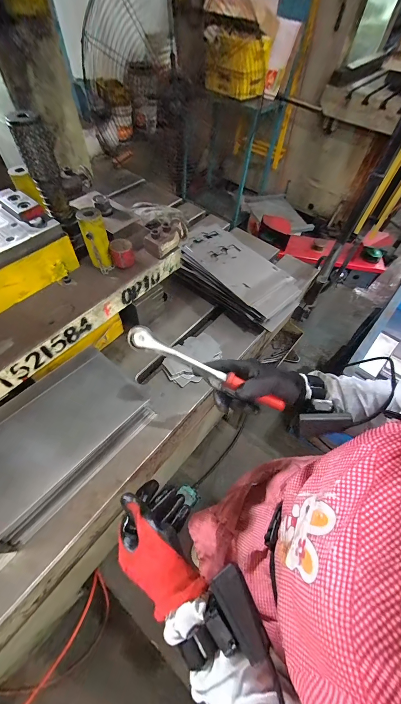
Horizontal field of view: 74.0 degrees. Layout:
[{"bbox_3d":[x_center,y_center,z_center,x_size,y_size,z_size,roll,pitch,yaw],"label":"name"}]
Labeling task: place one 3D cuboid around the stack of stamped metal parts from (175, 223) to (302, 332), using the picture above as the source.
[{"bbox_3d":[0.089,-0.194,0.649,0.320,0.047,0.186,35,62,19],"label":"stack of stamped metal parts"}]

